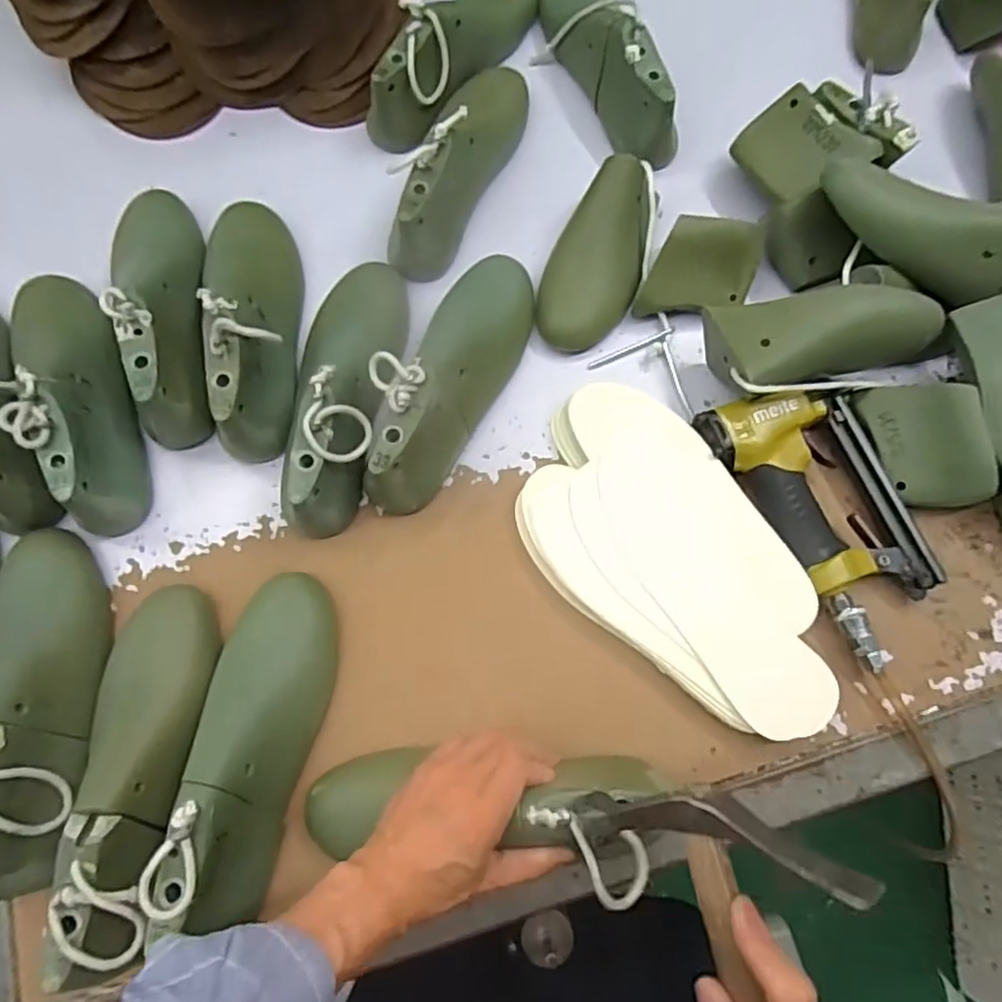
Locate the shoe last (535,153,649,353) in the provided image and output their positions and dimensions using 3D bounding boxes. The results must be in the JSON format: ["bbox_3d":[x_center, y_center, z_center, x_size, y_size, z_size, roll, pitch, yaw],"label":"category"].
[{"bbox_3d":[0.086,-0.220,0.592,0.084,0.071,0.167,16,76,6],"label":"shoe last"}]

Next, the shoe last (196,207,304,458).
[{"bbox_3d":[-0.213,-0.162,0.554,0.071,0.099,0.243,-12,75,-2],"label":"shoe last"}]

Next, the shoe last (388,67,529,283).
[{"bbox_3d":[-0.041,-0.328,0.608,0.074,0.093,0.255,21,77,7],"label":"shoe last"}]

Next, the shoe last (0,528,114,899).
[{"bbox_3d":[-0.342,0.137,0.474,0.081,0.091,0.257,-12,59,-2],"label":"shoe last"}]

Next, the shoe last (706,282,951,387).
[{"bbox_3d":[0.258,-0.139,0.528,0.168,0.066,0.081,-12,73,-4],"label":"shoe last"}]

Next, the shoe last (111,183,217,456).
[{"bbox_3d":[-0.293,-0.172,0.564,0.077,0.087,0.251,-20,75,-4],"label":"shoe last"}]

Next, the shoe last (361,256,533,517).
[{"bbox_3d":[-0.041,-0.111,0.543,0.076,0.091,0.255,24,77,8],"label":"shoe last"}]

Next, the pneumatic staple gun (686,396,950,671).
[{"bbox_3d":[0.270,0.000,0.531,0.127,0.042,0.228,-32,77,-7],"label":"pneumatic staple gun"}]

